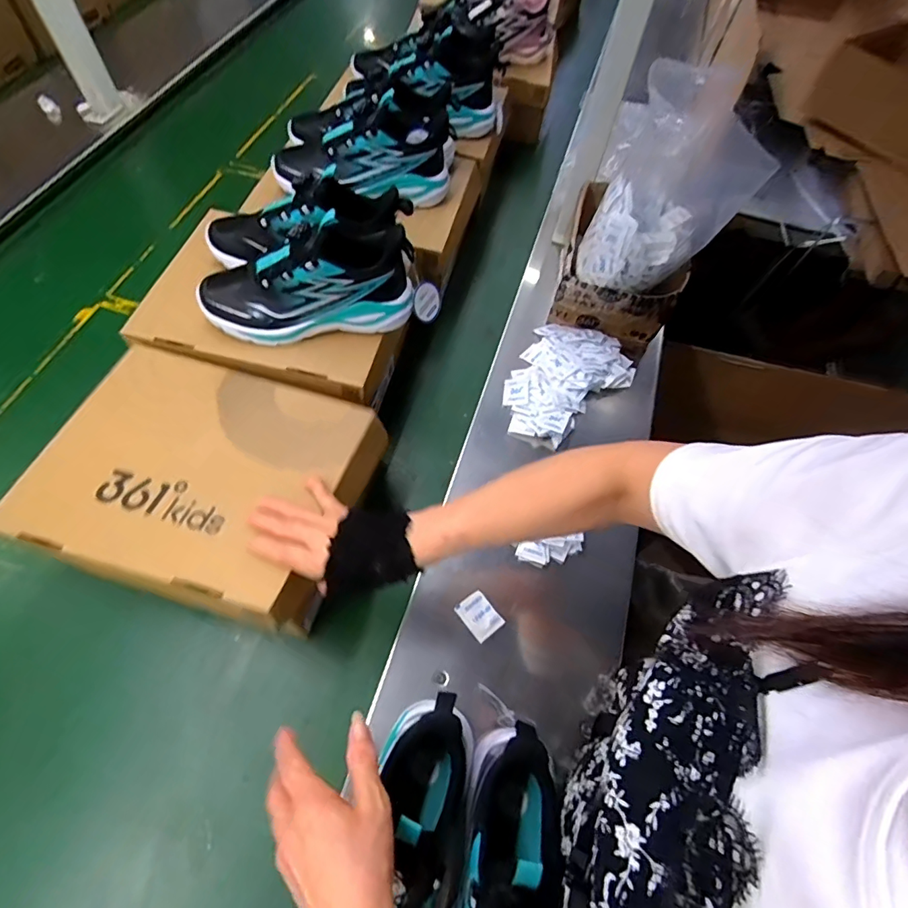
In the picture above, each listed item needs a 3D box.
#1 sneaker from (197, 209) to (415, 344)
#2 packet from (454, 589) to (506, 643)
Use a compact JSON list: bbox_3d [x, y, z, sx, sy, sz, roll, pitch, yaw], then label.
[{"bbox_3d":[-0.170,-0.209,0.561,0.243,0.109,0.098,-7,62,-7],"label":"sneaker"},{"bbox_3d":[0.028,0.175,0.533,0.036,0.005,0.047,-39,74,-6],"label":"packet"}]

